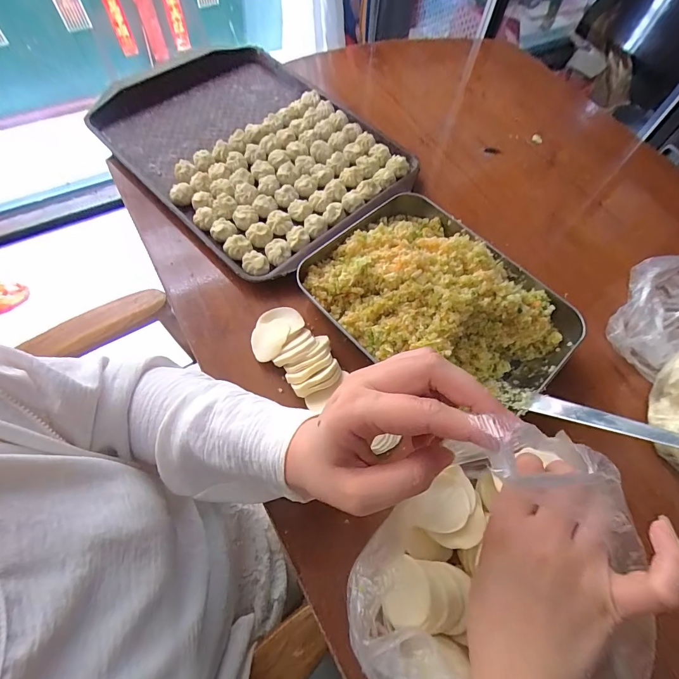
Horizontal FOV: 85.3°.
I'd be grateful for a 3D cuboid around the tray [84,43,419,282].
[{"bbox_3d":[-0.126,-0.273,0.513,0.299,0.040,0.435,-40,73,-20],"label":"tray"}]

